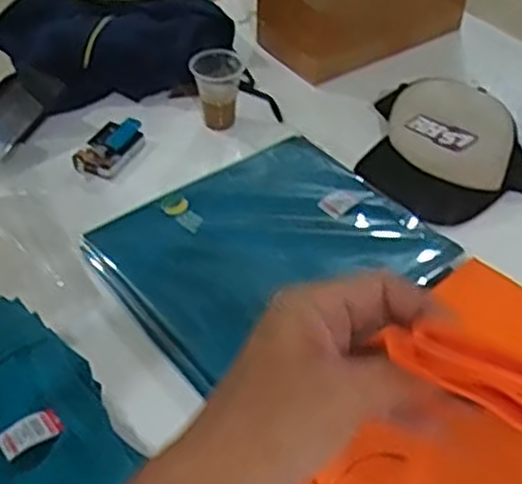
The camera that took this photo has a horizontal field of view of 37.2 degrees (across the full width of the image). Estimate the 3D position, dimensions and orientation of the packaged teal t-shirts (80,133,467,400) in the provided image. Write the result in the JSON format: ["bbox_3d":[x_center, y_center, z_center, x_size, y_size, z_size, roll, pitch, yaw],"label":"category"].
[{"bbox_3d":[0.014,0.010,0.876,0.327,0.028,0.287,-31,53,-27],"label":"packaged teal t-shirts"}]

